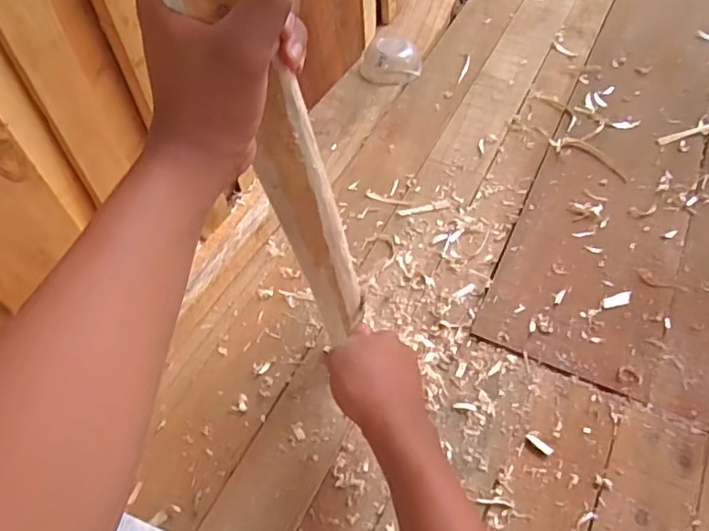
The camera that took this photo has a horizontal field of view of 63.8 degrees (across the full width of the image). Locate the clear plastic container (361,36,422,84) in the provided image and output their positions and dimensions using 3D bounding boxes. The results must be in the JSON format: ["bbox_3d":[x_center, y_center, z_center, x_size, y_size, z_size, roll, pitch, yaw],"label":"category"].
[{"bbox_3d":[0.057,-0.327,0.907,0.093,0.036,0.079,2,55,5],"label":"clear plastic container"}]

